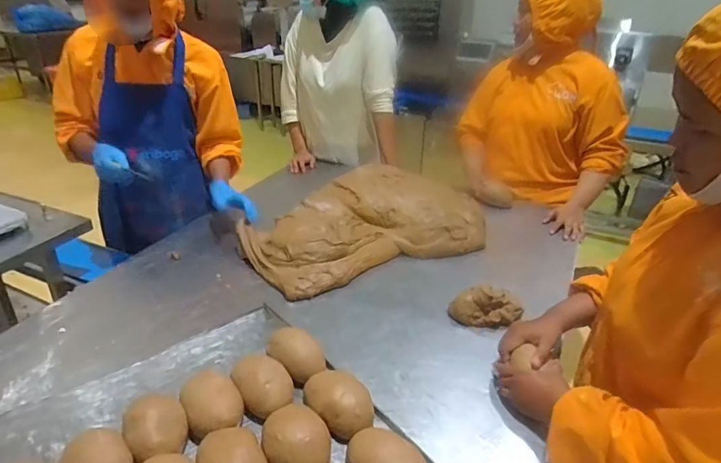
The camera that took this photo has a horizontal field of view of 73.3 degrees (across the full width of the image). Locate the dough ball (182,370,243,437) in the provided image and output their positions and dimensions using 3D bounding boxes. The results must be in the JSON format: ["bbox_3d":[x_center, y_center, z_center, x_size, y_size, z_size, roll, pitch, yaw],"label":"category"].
[{"bbox_3d":[-0.247,0.293,0.813,0.090,0.078,0.099,-12,32,-25],"label":"dough ball"}]

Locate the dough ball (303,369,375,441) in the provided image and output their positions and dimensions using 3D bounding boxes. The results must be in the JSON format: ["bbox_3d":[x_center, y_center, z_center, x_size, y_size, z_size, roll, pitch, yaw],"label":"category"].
[{"bbox_3d":[-0.036,0.291,0.827,0.089,0.066,0.137,-22,37,-38],"label":"dough ball"}]

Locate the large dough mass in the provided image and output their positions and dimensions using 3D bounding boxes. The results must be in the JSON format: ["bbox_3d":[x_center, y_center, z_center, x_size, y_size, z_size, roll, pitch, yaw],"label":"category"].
[{"bbox_3d":[0.040,-0.030,1.364,0.707,0.117,0.364,-15,33,-29],"label":"large dough mass"}]

